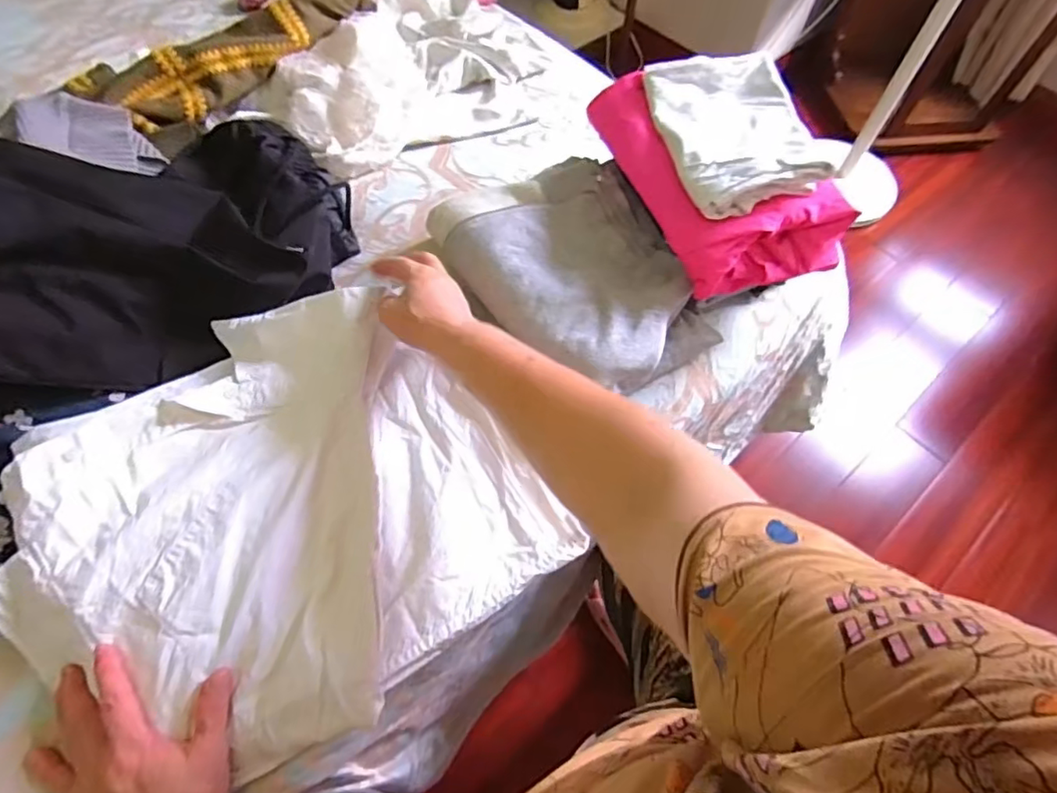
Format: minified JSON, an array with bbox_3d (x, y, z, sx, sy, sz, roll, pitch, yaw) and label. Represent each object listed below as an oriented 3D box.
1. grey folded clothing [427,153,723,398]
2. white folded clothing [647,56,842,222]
[{"bbox_3d":[0.054,-0.140,0.627,0.225,0.059,0.290,-29,65,-16],"label":"grey folded clothing"},{"bbox_3d":[0.214,-0.281,0.594,0.148,0.031,0.212,-6,61,-5],"label":"white folded clothing"}]

